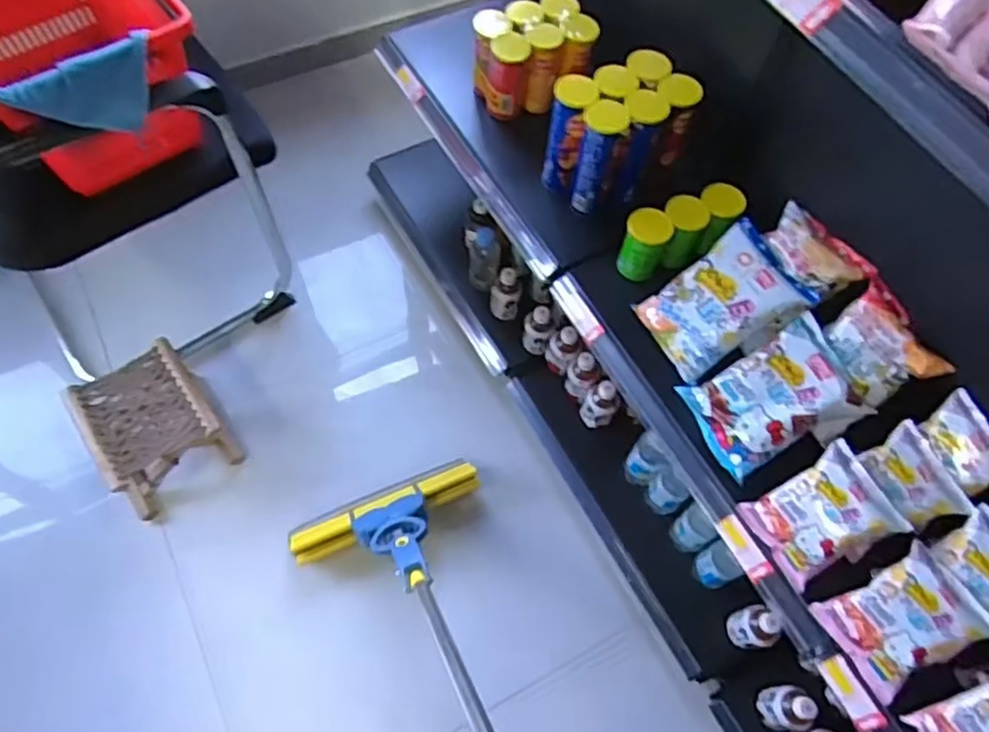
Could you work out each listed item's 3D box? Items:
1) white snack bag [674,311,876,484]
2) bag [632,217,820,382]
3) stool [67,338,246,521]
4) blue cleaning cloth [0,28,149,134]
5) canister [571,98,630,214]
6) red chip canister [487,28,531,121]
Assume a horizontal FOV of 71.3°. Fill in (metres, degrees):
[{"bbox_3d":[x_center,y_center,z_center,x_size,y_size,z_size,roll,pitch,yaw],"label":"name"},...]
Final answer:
[{"bbox_3d":[0.406,0.045,1.009,0.222,0.051,0.165,-32,68,12],"label":"white snack bag"},{"bbox_3d":[0.348,-0.102,1.071,0.224,0.047,0.167,-37,68,14],"label":"bag"},{"bbox_3d":[-0.631,0.118,1.298,0.214,0.164,0.230,-29,68,-18],"label":"stool"},{"bbox_3d":[-0.551,-0.367,0.950,0.197,0.110,0.024,-37,47,-21],"label":"blue cleaning cloth"},{"bbox_3d":[0.168,-0.345,1.139,0.067,0.187,0.076,16,62,5],"label":"canister"},{"bbox_3d":[0.025,-0.533,1.268,0.069,0.137,0.065,2,62,-3],"label":"red chip canister"}]

